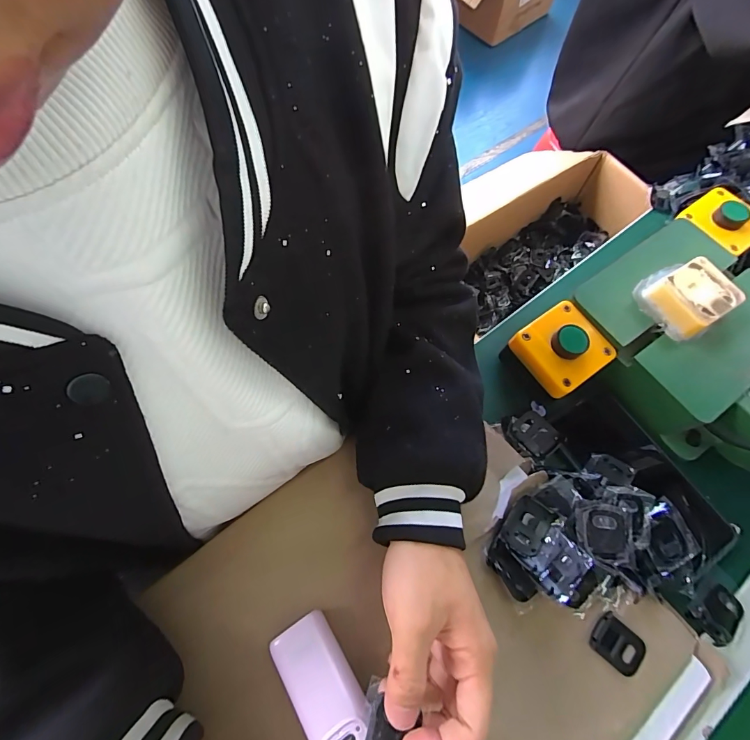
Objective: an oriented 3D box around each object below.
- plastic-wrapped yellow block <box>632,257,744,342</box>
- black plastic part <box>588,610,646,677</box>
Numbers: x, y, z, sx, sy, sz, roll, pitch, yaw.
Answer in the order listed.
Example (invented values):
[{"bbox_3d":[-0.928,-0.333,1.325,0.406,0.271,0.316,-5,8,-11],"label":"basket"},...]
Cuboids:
[{"bbox_3d":[0.277,-0.067,0.353,0.062,0.034,0.065,-32,73,-13],"label":"plastic-wrapped yellow block"},{"bbox_3d":[0.186,0.209,0.302,0.037,0.007,0.029,38,72,12],"label":"black plastic part"}]

